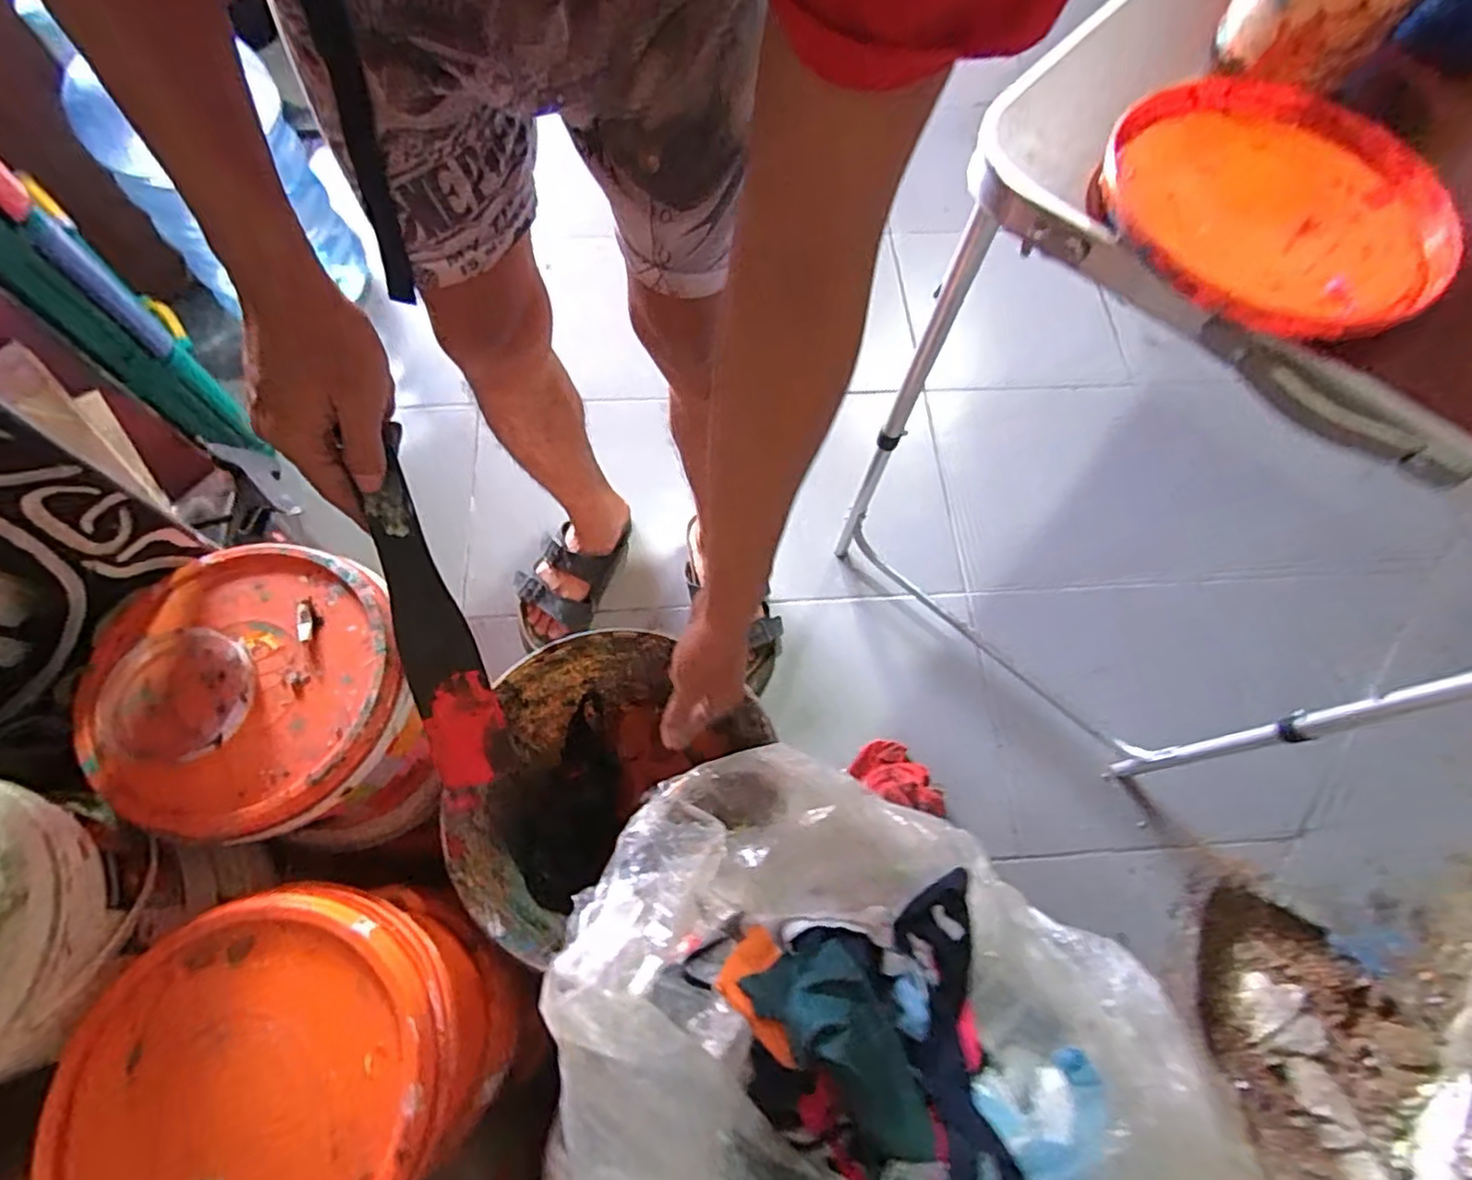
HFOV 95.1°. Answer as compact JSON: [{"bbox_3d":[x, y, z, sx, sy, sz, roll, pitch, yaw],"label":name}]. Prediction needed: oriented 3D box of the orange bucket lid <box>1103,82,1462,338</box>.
[{"bbox_3d":[0.352,-0.260,0.446,0.224,0.022,0.213,1,68,-2],"label":"orange bucket lid"}]

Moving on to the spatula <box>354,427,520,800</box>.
[{"bbox_3d":[-0.195,0.017,0.425,0.045,0.015,0.220,-16,96,-9],"label":"spatula"}]

